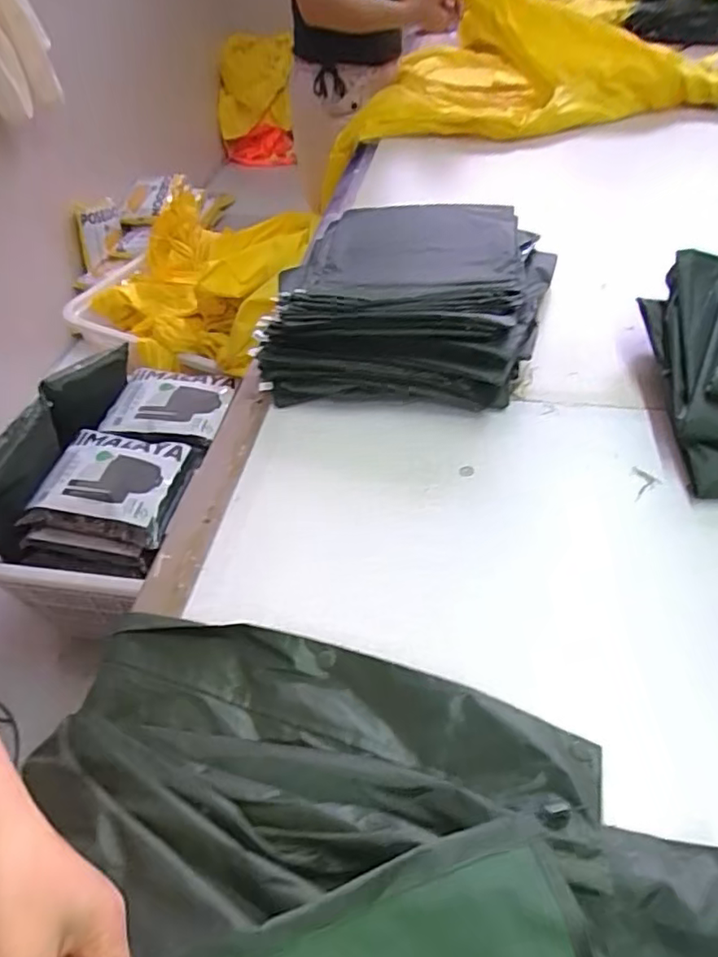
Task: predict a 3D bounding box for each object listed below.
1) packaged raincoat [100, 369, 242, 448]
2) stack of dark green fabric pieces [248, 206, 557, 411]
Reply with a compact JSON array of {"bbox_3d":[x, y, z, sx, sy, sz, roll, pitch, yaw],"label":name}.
[{"bbox_3d":[-0.424,-0.159,1.282,0.285,0.030,0.217,9,49,13],"label":"packaged raincoat"},{"bbox_3d":[0.068,-0.269,0.770,0.361,0.079,0.431,2,49,9],"label":"stack of dark green fabric pieces"}]

